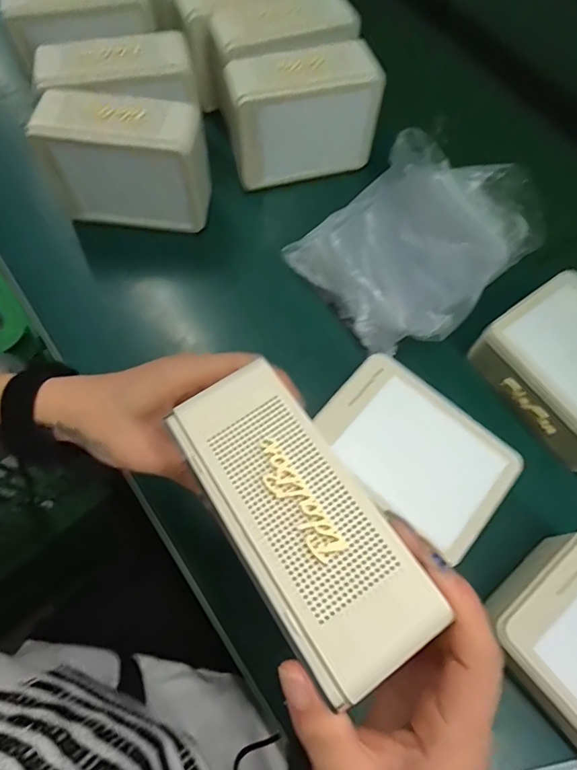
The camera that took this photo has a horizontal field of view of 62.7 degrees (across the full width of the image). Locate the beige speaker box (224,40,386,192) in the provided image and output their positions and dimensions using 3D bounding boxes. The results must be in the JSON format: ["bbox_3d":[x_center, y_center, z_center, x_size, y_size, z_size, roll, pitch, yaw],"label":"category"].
[{"bbox_3d":[0.013,-0.257,0.459,0.141,0.099,0.060,-10,68,-7],"label":"beige speaker box"}]

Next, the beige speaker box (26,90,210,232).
[{"bbox_3d":[-0.146,-0.196,0.436,0.142,0.107,0.067,7,67,0],"label":"beige speaker box"}]

